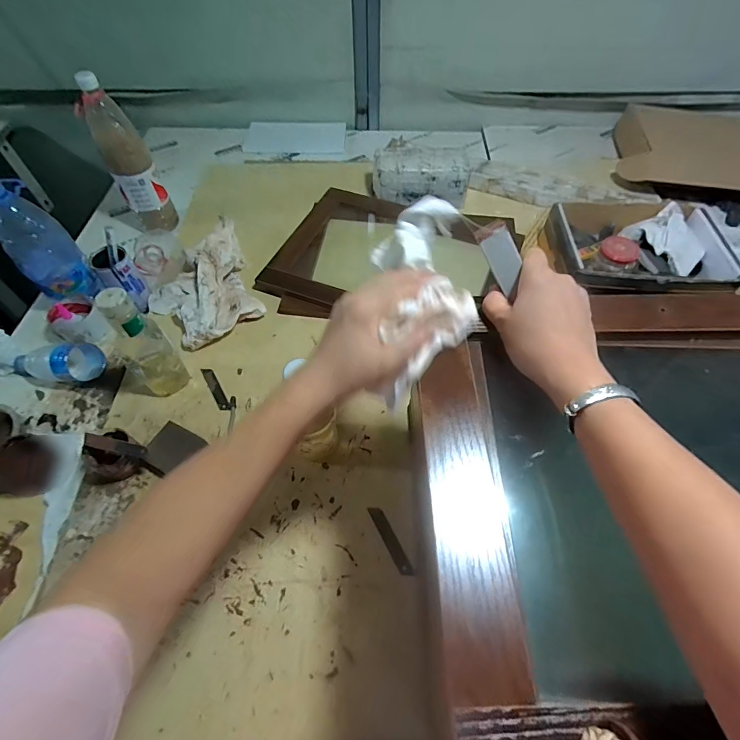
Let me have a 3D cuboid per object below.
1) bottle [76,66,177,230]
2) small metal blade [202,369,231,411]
[{"bbox_3d":[-0.473,-0.402,0.788,0.086,0.272,0.069,-24,58,-15],"label":"bottle"},{"bbox_3d":[-0.262,0.030,0.673,0.017,0.006,0.094,-27,59,-17],"label":"small metal blade"}]

